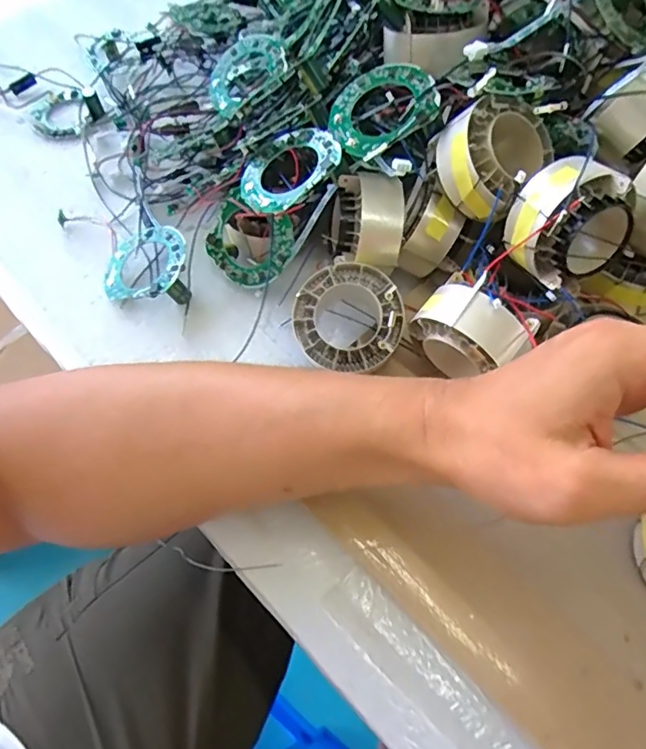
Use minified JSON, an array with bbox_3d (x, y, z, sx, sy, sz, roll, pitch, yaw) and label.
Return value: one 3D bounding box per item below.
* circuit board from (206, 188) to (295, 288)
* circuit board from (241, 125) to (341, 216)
[{"bbox_3d":[-0.050,-0.089,0.372,0.057,0.057,0.011,37,25,10],"label":"circuit board"},{"bbox_3d":[-0.020,-0.128,0.339,0.067,0.011,0.055,-44,53,-2],"label":"circuit board"}]

